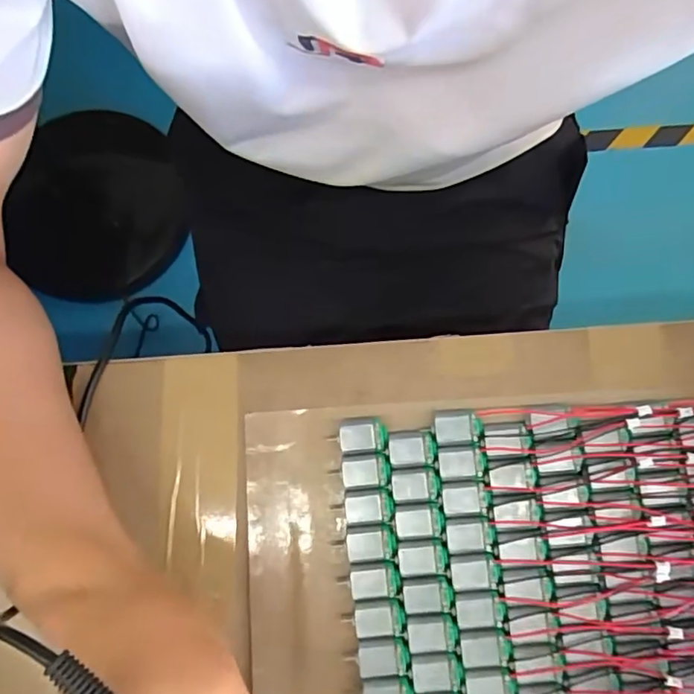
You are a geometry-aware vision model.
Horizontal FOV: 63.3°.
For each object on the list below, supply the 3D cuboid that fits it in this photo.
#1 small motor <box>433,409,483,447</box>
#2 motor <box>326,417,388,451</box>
[{"bbox_3d":[0.063,0.046,0.325,0.027,0.013,0.020,-4,80,1],"label":"small motor"},{"bbox_3d":[0.006,0.051,0.325,0.032,0.016,0.018,-3,80,1],"label":"motor"}]

